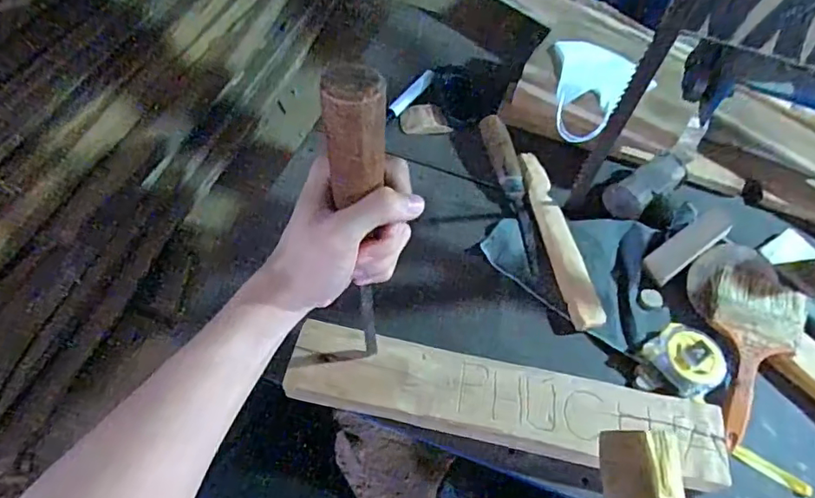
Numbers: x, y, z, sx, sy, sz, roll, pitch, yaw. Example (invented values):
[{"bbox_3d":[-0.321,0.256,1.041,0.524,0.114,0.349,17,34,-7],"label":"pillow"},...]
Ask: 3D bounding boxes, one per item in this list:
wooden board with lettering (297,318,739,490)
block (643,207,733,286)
[{"bbox_3d":[0.092,0.137,0.488,0.391,0.041,0.076,10,57,5],"label":"wooden board with lettering"},{"bbox_3d":[0.310,-0.005,0.597,0.106,0.017,0.033,-39,64,-3],"label":"block"}]

